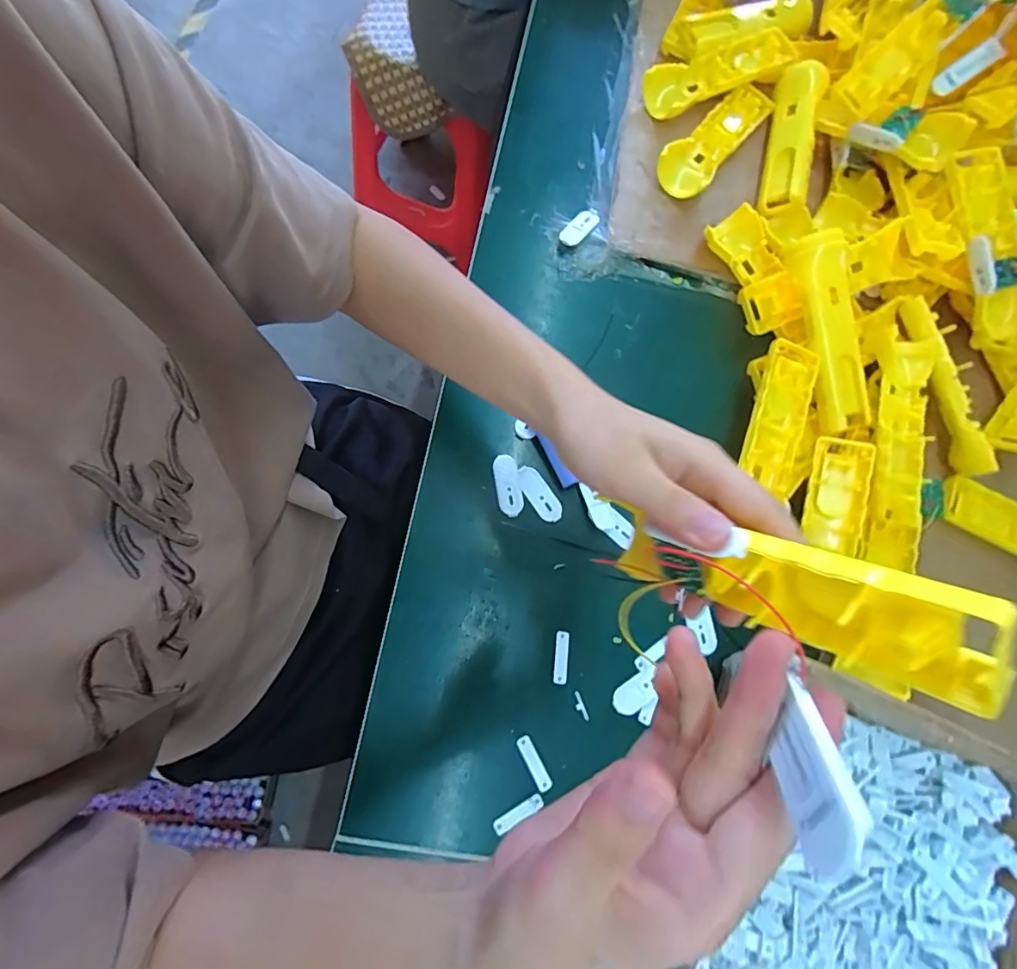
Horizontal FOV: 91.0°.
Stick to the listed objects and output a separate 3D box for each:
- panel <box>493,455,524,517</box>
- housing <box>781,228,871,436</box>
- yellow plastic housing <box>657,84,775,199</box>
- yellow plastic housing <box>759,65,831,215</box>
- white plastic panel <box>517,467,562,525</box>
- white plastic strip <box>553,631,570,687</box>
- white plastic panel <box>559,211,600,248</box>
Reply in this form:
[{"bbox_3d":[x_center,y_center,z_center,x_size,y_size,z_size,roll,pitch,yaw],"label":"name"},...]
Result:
[{"bbox_3d":[0.000,0.001,0.408,0.020,0.010,0.049,-9,78,-10],"label":"panel"},{"bbox_3d":[0.272,-0.126,0.424,0.041,0.027,0.161,-17,99,-6],"label":"housing"},{"bbox_3d":[0.205,-0.345,0.493,0.050,0.019,0.149,39,75,2],"label":"yellow plastic housing"},{"bbox_3d":[0.281,-0.343,0.493,0.044,0.027,0.164,17,75,-4],"label":"yellow plastic housing"},{"bbox_3d":[0.026,0.008,0.408,0.020,0.004,0.050,-35,84,-14],"label":"white plastic panel"},{"bbox_3d":[0.040,0.132,0.382,0.011,0.004,0.038,5,66,7],"label":"white plastic strip"},{"bbox_3d":[0.065,-0.238,0.465,0.021,0.004,0.044,43,75,3],"label":"white plastic panel"}]

